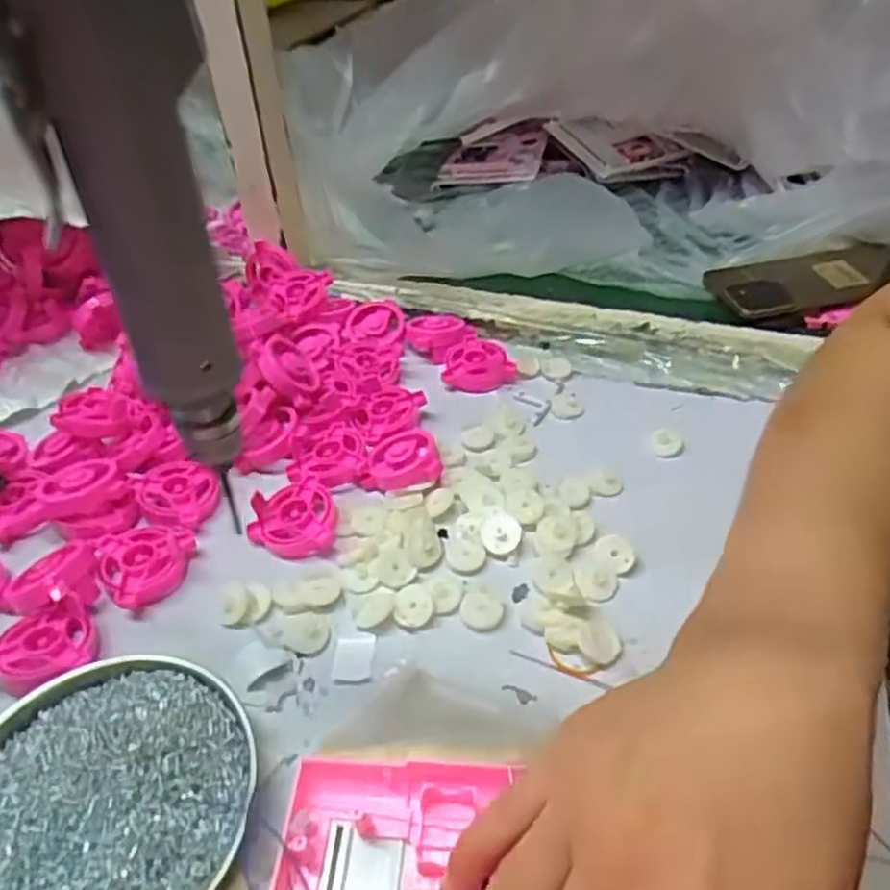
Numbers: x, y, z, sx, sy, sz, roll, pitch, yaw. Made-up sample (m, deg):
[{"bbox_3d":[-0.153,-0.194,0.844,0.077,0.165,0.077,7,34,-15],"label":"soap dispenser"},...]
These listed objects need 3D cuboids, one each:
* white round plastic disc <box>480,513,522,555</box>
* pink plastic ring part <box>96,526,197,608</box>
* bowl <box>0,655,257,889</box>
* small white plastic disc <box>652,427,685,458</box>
[{"bbox_3d":[0.033,0.051,0.417,0.023,0.007,0.023,-2,42,2],"label":"white round plastic disc"},{"bbox_3d":[-0.173,0.067,0.412,0.053,0.012,0.050,-16,43,-14],"label":"pink plastic ring part"},{"bbox_3d":[-0.153,0.155,0.306,0.125,0.024,0.134,-2,42,2],"label":"bowl"},{"bbox_3d":[0.150,-0.003,0.475,0.020,0.006,0.025,-1,42,3],"label":"small white plastic disc"}]

